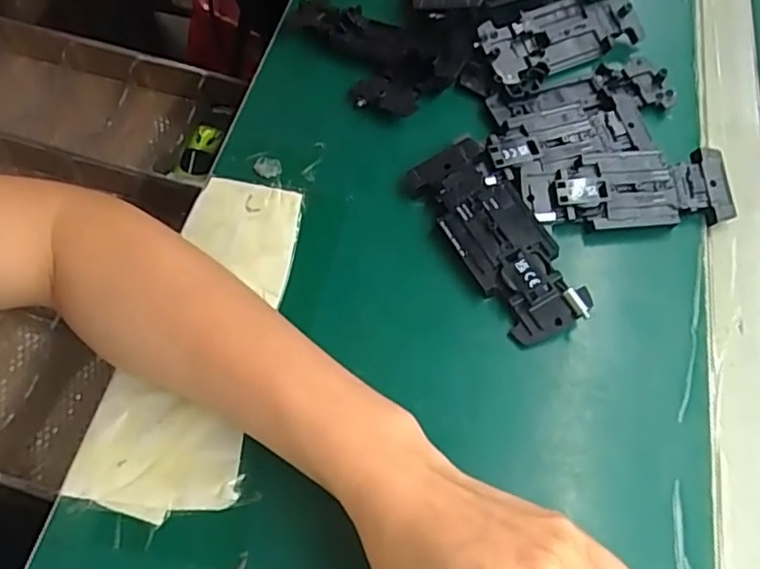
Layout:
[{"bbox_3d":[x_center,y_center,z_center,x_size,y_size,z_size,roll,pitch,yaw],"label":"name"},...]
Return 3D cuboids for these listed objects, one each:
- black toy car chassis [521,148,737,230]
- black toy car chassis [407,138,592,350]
[{"bbox_3d":[0.150,-0.058,0.385,0.125,0.014,0.045,-3,61,-5],"label":"black toy car chassis"},{"bbox_3d":[0.067,-0.027,0.357,0.048,0.016,0.124,-25,65,-17],"label":"black toy car chassis"}]

